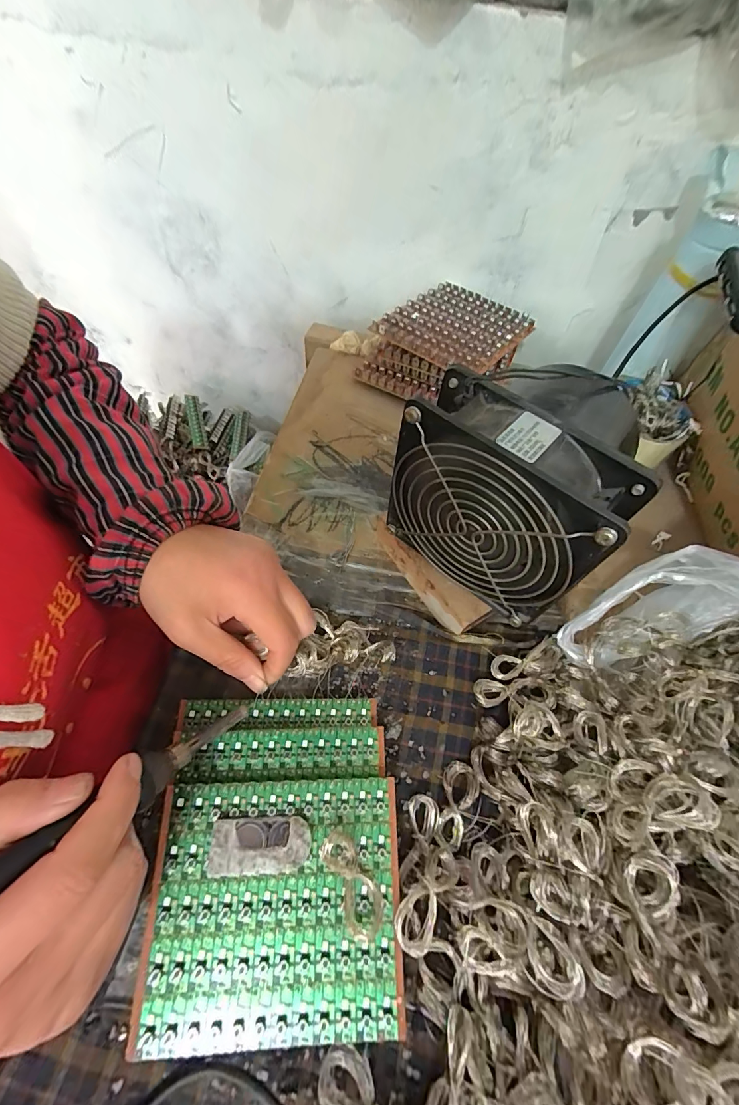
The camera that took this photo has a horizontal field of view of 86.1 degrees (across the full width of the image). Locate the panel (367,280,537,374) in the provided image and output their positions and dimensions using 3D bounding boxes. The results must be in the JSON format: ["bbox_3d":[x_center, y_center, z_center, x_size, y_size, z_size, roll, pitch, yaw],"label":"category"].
[{"bbox_3d":[0.093,-0.243,0.423,0.125,0.013,0.145,40,64,15],"label":"panel"}]

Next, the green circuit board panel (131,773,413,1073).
[{"bbox_3d":[-0.048,0.180,0.198,0.125,0.011,0.111,1,66,-4],"label":"green circuit board panel"}]

